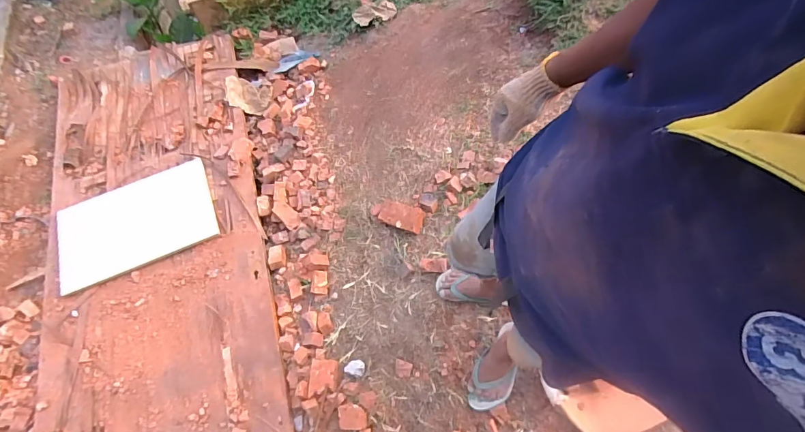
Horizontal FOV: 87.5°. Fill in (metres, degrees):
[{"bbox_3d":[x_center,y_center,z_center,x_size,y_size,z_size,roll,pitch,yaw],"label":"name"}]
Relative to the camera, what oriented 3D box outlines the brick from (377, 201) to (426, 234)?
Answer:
[{"bbox_3d":[-0.006,-0.004,1.449,0.176,0.044,0.082,17,67,29],"label":"brick"}]

